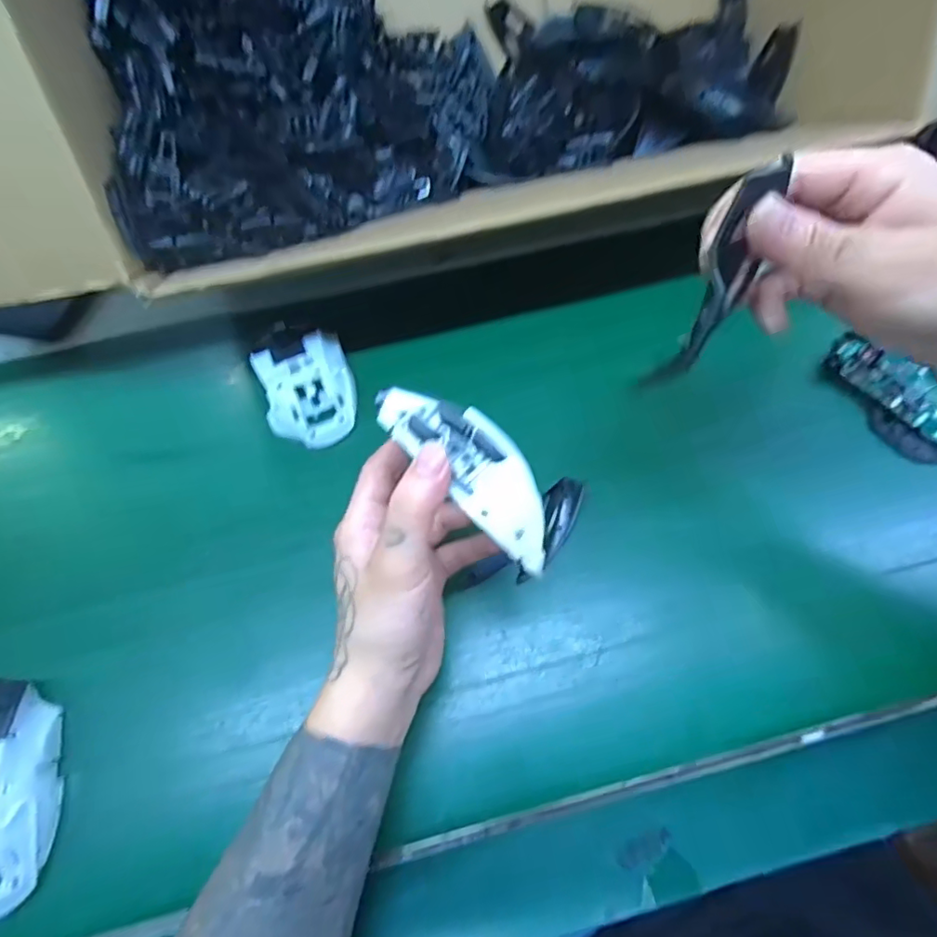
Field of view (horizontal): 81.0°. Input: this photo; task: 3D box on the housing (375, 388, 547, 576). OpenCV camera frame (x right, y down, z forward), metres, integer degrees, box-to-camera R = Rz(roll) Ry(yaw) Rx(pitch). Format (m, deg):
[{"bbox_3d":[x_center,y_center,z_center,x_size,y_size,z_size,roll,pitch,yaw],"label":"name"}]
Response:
[{"bbox_3d":[0.004,-0.002,0.248,0.037,0.017,0.104,-43,86,-14],"label":"housing"}]

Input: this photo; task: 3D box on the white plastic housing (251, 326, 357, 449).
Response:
[{"bbox_3d":[-0.119,-0.060,0.404,0.065,0.032,0.084,-22,68,-6],"label":"white plastic housing"}]

